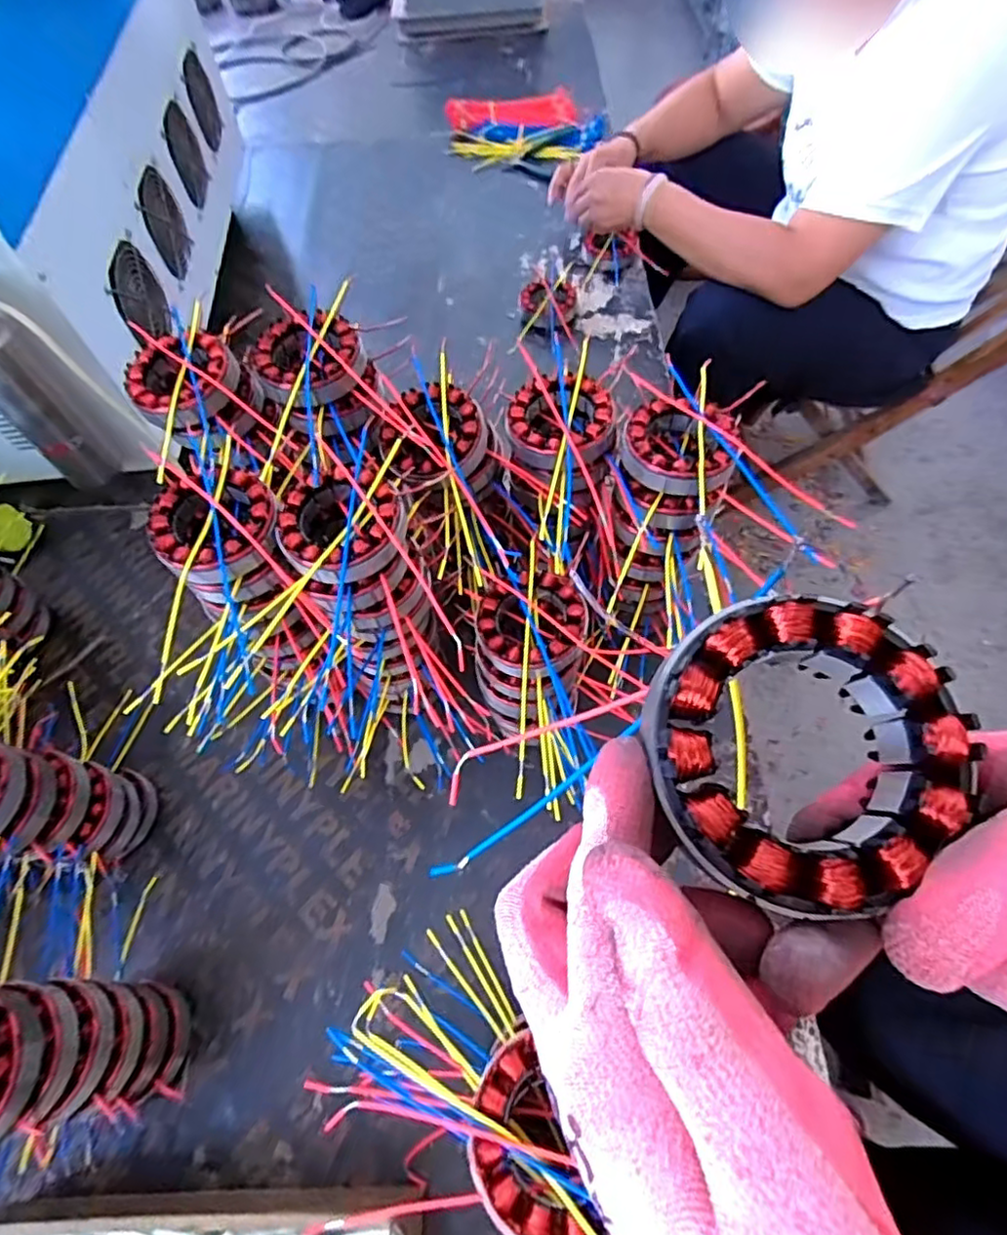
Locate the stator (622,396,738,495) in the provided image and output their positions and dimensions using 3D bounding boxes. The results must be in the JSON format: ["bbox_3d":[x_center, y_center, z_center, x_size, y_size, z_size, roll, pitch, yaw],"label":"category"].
[{"bbox_3d":[0.135,-0.133,0.486,0.084,0.027,0.080,13,62,11],"label":"stator"}]

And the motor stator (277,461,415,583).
[{"bbox_3d":[-0.111,-0.066,0.440,0.087,0.030,0.081,-1,61,3],"label":"motor stator"}]

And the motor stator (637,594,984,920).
[{"bbox_3d":[0.083,0.035,0.175,0.083,0.025,0.082,19,63,13],"label":"motor stator"}]

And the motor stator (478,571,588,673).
[{"bbox_3d":[0.023,0.003,0.500,0.083,0.029,0.087,-1,61,3],"label":"motor stator"}]

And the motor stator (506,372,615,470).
[{"bbox_3d":[0.045,-0.157,0.518,0.086,0.038,0.087,2,61,4],"label":"motor stator"}]

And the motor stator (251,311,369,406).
[{"bbox_3d":[-0.155,-0.208,0.508,0.084,0.032,0.080,-1,61,3],"label":"motor stator"}]

